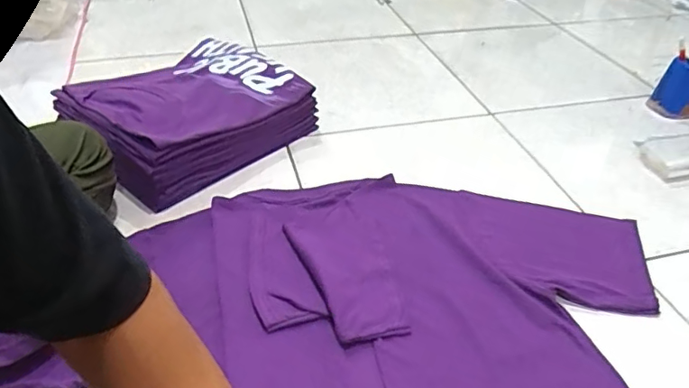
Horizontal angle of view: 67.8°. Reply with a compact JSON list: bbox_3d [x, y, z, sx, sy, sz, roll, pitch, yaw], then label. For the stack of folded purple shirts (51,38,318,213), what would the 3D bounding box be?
[{"bbox_3d":[-0.265,-0.144,0.882,0.278,0.117,0.329,29,48,32],"label":"stack of folded purple shirts"}]

